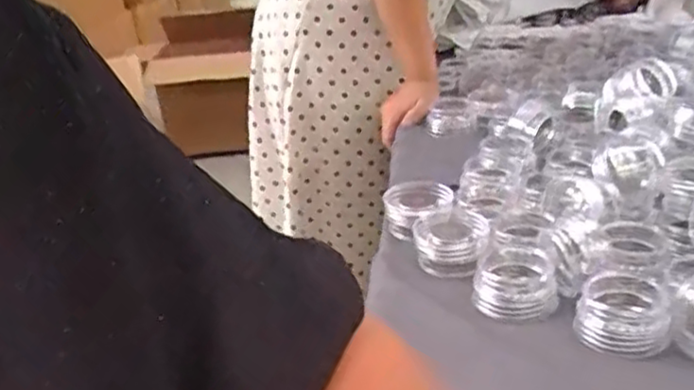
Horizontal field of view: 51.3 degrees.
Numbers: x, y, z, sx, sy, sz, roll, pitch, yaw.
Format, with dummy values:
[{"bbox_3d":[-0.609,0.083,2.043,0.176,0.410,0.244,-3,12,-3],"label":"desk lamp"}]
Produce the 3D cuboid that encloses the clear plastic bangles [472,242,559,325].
[{"bbox_3d":[0.136,0.068,0.581,0.063,0.030,0.073,2,26,16],"label":"clear plastic bangles"}]

